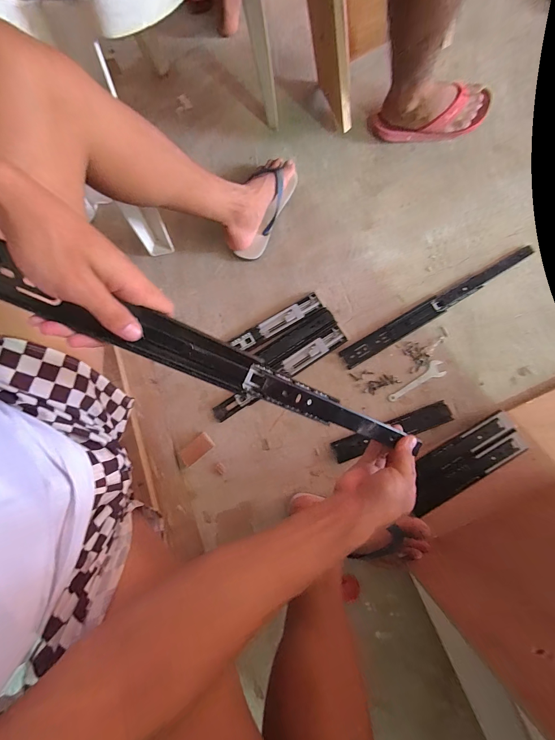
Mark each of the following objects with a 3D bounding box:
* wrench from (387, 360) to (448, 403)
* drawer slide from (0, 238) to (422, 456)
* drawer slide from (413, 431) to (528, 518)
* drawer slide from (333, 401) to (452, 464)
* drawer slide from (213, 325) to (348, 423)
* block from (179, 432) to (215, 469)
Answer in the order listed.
[{"bbox_3d":[0.291,0.026,0.666,0.137,0.004,0.035,-32,81,-4],"label":"wrench"},{"bbox_3d":[-0.043,0.001,0.322,0.443,0.021,0.043,22,80,-20],"label":"drawer slide"},{"bbox_3d":[0.362,0.197,0.605,0.247,0.009,0.044,-29,80,-4],"label":"drawer slide"},{"bbox_3d":[0.231,0.125,0.644,0.246,0.011,0.043,-20,80,-2],"label":"drawer slide"},{"bbox_3d":[0.003,0.004,0.671,0.317,0.008,0.050,-32,81,-4],"label":"drawer slide"},{"bbox_3d":[-0.163,0.163,0.648,0.070,0.025,0.034,-42,82,-6],"label":"block"}]

